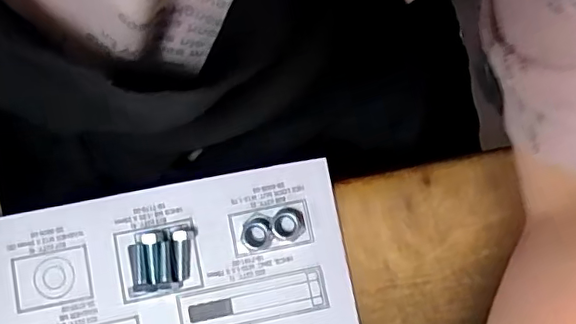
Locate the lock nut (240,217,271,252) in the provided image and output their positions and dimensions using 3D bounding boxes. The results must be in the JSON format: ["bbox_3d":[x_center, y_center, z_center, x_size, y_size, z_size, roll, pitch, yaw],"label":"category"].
[{"bbox_3d":[-0.020,0.044,0.358,0.019,0.008,0.022,-13,78,-3],"label":"lock nut"}]

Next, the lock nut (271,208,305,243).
[{"bbox_3d":[0.000,0.038,0.357,0.020,0.012,0.020,0,78,0],"label":"lock nut"}]

